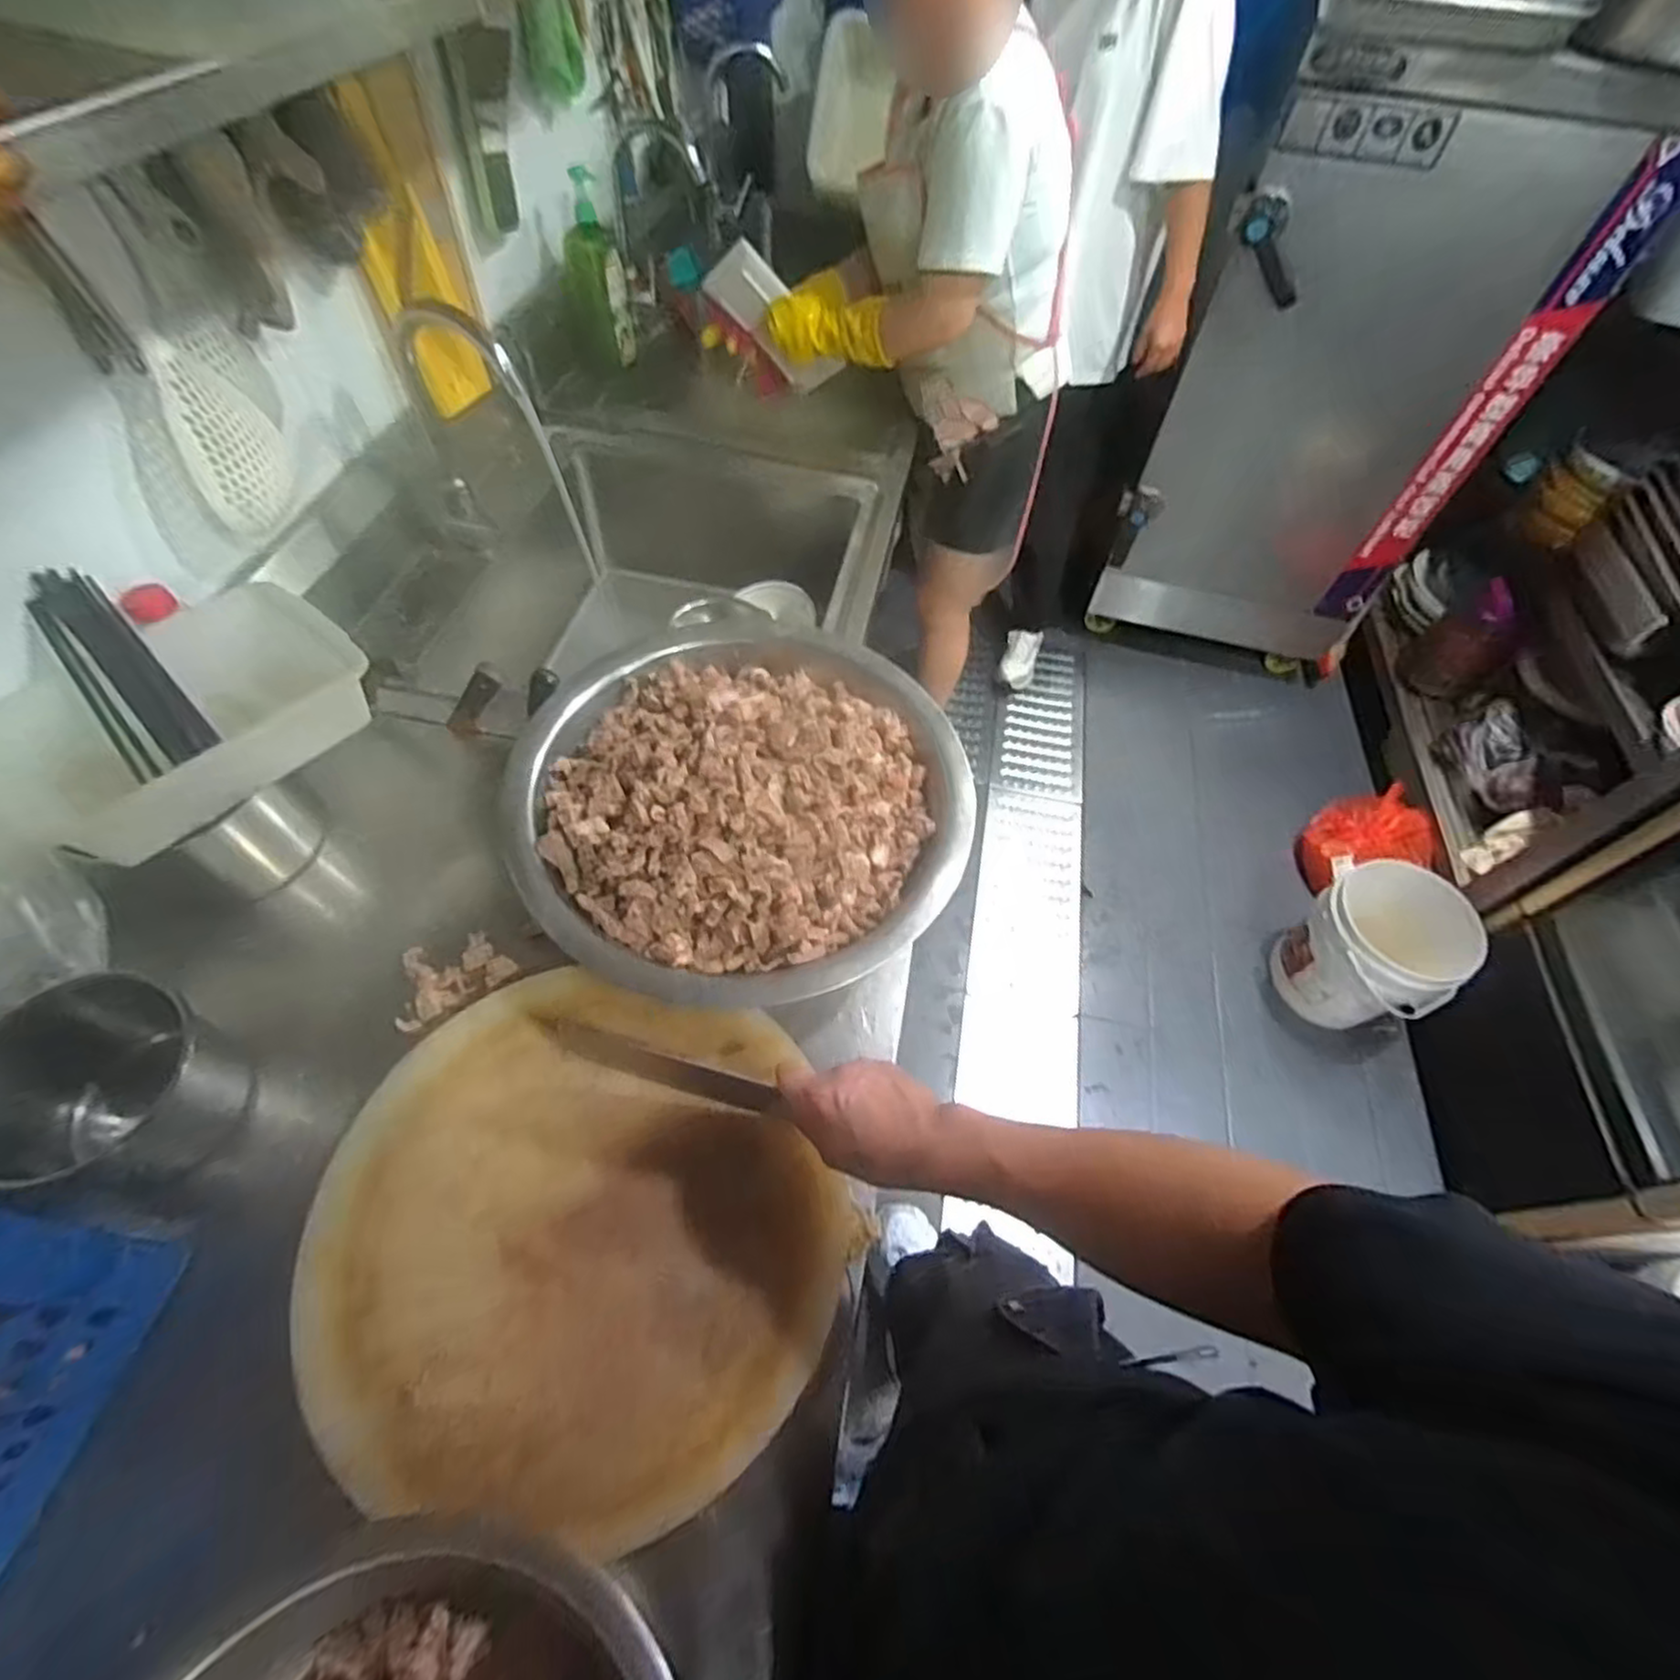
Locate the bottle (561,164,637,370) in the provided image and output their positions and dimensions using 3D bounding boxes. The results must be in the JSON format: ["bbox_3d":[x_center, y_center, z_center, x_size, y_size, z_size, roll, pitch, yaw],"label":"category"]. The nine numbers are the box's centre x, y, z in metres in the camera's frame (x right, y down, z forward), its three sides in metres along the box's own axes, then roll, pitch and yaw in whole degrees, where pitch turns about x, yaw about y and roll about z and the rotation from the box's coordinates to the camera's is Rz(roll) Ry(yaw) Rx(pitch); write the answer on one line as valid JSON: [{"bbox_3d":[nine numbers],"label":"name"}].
[{"bbox_3d":[-0.426,-0.978,1.271,0.083,0.280,0.101,27,58,13],"label":"bottle"}]

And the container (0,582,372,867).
[{"bbox_3d":[-0.615,-0.116,0.677,0.182,0.095,0.301,31,59,15],"label":"container"}]

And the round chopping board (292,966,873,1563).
[{"bbox_3d":[-0.195,0.299,0.588,0.411,0.049,0.364,10,56,2],"label":"round chopping board"}]

